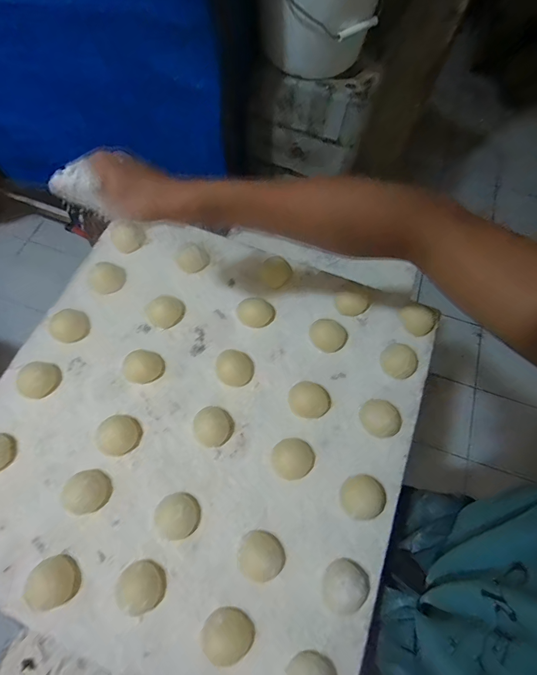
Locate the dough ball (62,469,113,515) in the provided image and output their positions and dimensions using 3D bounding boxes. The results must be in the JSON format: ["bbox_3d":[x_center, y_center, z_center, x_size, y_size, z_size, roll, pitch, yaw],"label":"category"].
[{"bbox_3d":[-0.225,0.191,0.435,0.045,0.034,0.049,1,68,-3],"label":"dough ball"}]

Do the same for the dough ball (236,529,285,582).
[{"bbox_3d":[-0.009,0.259,0.416,0.055,0.024,0.047,21,69,5],"label":"dough ball"}]

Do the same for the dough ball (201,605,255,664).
[{"bbox_3d":[-0.045,0.330,0.386,0.054,0.026,0.046,29,70,9],"label":"dough ball"}]

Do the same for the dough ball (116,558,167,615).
[{"bbox_3d":[-0.145,0.286,0.398,0.049,0.032,0.047,1,68,-3],"label":"dough ball"}]

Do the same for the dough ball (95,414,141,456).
[{"bbox_3d":[-0.201,0.131,0.464,0.051,0.027,0.046,-41,76,-17],"label":"dough ball"}]

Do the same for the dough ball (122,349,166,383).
[{"bbox_3d":[-0.179,0.042,0.502,0.050,0.033,0.044,-18,70,-10],"label":"dough ball"}]

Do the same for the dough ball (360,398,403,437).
[{"bbox_3d":[0.156,0.109,0.478,0.053,0.031,0.053,1,68,-3],"label":"dough ball"}]

